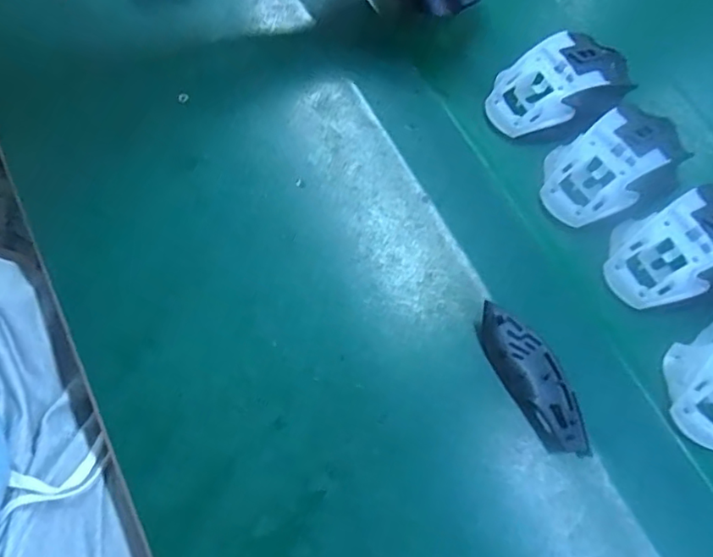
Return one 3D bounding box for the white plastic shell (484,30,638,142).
[{"bbox_3d":[0.156,-0.143,0.427,0.110,0.029,0.069,-33,73,-15],"label":"white plastic shell"}]

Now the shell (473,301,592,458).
[{"bbox_3d":[0.108,0.060,0.349,0.039,0.019,0.097,-23,71,-12],"label":"shell"}]

